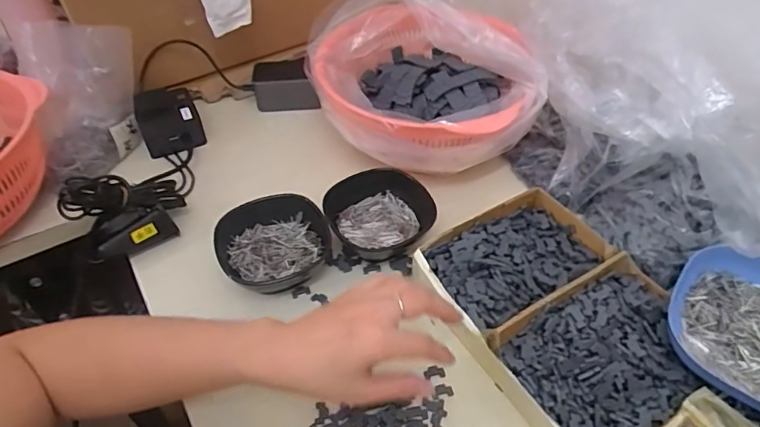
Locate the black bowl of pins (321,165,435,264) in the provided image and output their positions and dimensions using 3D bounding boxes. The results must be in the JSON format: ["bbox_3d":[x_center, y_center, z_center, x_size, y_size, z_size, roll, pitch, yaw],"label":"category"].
[{"bbox_3d":[0.005,0.006,0.544,0.110,0.048,0.106,0,47,0],"label":"black bowl of pins"}]

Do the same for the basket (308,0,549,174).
[{"bbox_3d":[0.044,-0.150,0.601,0.280,0.123,0.200,23,51,21],"label":"basket"}]

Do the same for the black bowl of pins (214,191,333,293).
[{"bbox_3d":[-0.105,0.037,0.517,0.107,0.049,0.106,0,47,0],"label":"black bowl of pins"}]

